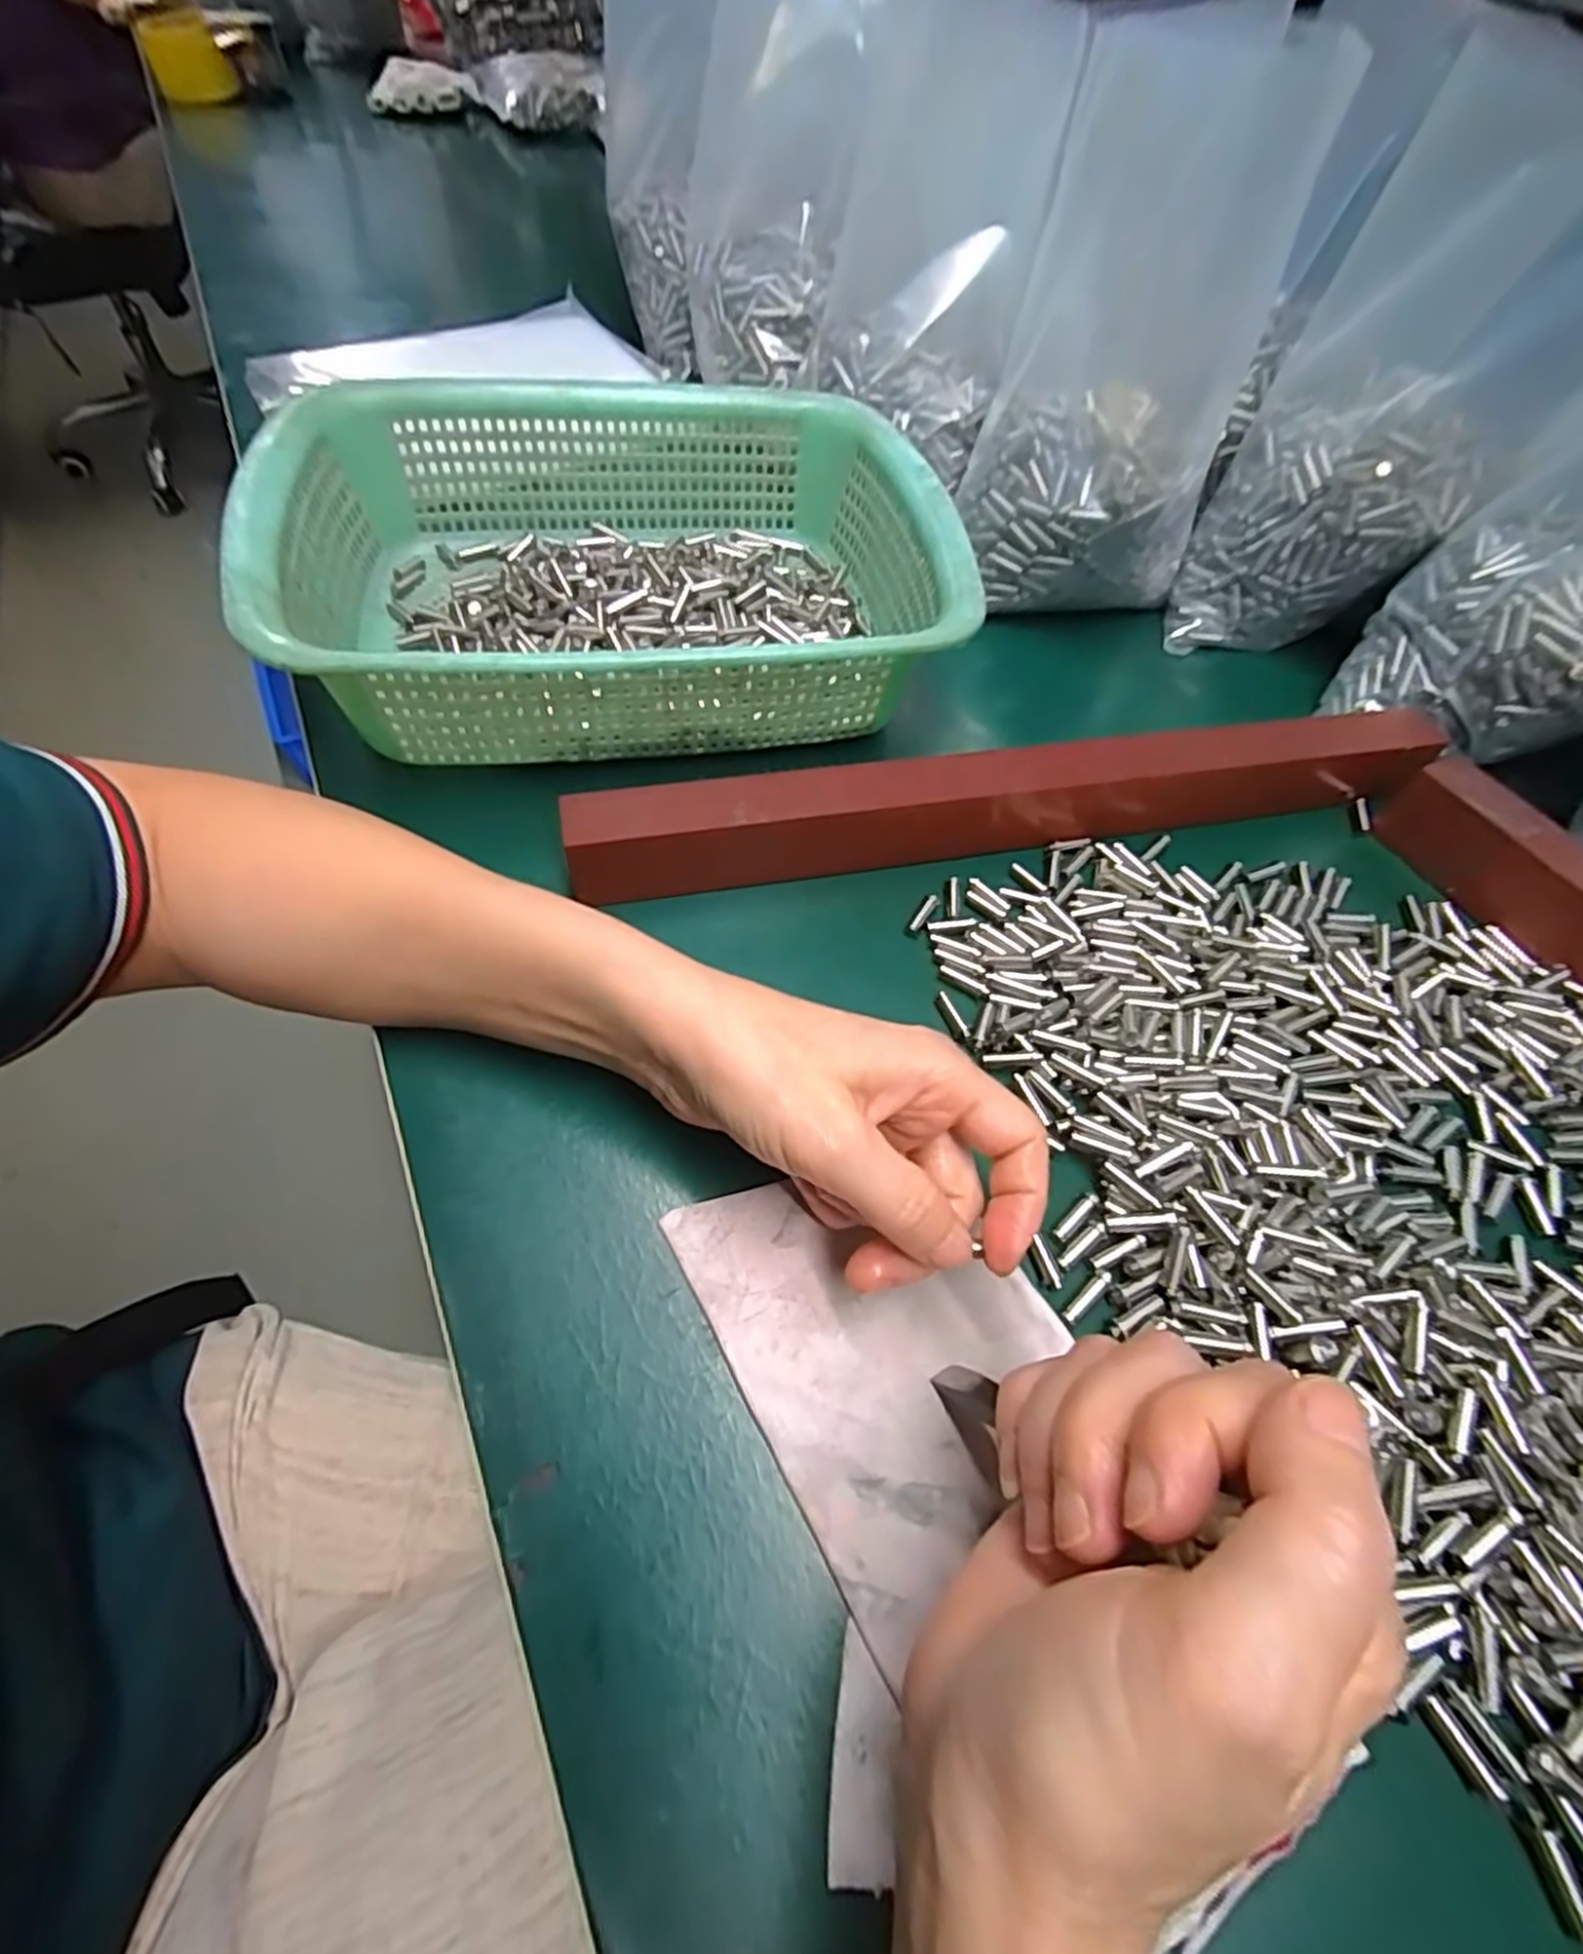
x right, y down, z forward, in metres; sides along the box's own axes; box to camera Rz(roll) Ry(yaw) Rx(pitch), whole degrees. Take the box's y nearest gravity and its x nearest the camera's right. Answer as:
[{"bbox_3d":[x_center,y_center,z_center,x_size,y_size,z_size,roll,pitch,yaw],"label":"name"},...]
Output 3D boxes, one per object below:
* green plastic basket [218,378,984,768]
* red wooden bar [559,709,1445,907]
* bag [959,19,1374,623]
[{"bbox_3d":[-0.076,-0.195,0.358,0.285,0.076,0.217,-8,59,-9],"label":"green plastic basket"},{"bbox_3d":[0.101,-0.081,0.322,0.380,0.044,0.027,-10,59,-10],"label":"red wooden bar"},{"bbox_3d":[0.170,-0.311,0.381,0.122,0.234,0.084,16,18,6],"label":"bag"}]

